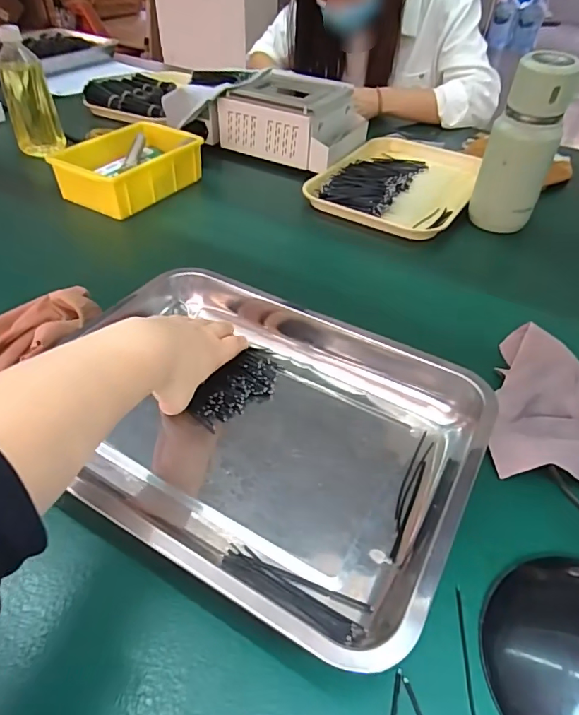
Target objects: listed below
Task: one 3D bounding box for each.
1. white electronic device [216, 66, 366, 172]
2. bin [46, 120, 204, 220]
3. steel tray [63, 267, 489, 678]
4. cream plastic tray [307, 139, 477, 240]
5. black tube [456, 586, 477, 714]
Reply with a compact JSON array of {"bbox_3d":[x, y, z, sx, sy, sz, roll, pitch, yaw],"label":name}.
[{"bbox_3d":[0.009,-0.411,0.828,0.215,0.096,0.147,24,48,21],"label":"white electronic device"},{"bbox_3d":[-0.247,-0.295,0.733,0.140,0.061,0.215,25,48,22],"label":"bin"},{"bbox_3d":[-0.028,0.043,0.398,0.345,0.044,0.269,24,48,20],"label":"steel tray"},{"bbox_3d":[0.180,-0.294,0.781,0.222,0.034,0.314,22,47,19],"label":"cream plastic tray"},{"bbox_3d":[0.107,0.187,0.283,0.006,0.004,0.097,5,44,2],"label":"black tube"}]

